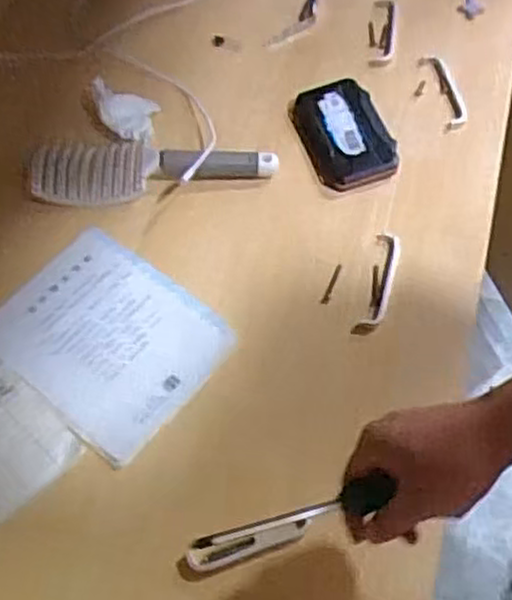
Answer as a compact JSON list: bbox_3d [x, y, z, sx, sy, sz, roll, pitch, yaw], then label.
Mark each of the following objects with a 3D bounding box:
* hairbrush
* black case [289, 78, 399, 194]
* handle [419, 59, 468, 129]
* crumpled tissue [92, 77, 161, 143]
[{"bbox_3d":[-0.100,-0.134,0.735,0.232,0.033,0.067,-6,62,-2],"label":"hairbrush"},{"bbox_3d":[0.087,-0.172,0.753,0.080,0.028,0.129,-15,62,-7],"label":"black case"},{"bbox_3d":[0.198,-0.220,0.786,0.025,0.009,0.102,-10,62,-5],"label":"handle"},{"bbox_3d":[-0.130,-0.197,0.765,0.058,0.037,0.056,-17,63,-8],"label":"crumpled tissue"}]

